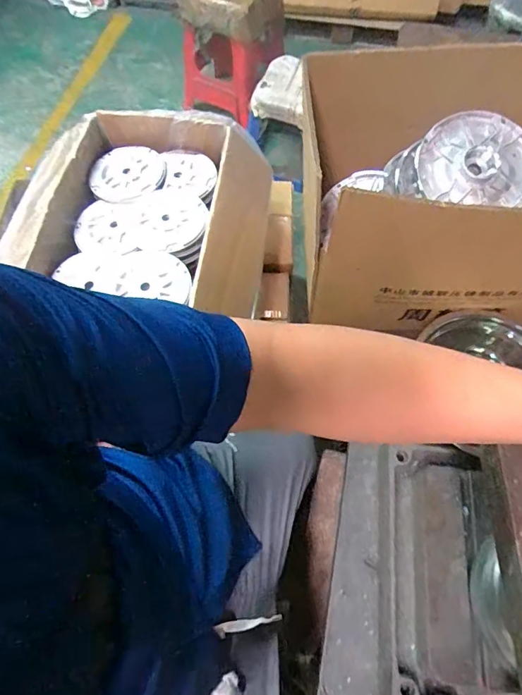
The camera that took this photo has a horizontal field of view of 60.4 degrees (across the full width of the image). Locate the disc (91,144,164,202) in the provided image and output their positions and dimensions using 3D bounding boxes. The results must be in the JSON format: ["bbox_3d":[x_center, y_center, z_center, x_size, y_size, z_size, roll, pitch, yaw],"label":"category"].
[{"bbox_3d":[-0.248,-0.323,0.833,0.133,0.021,0.116,-15,65,-8],"label":"disc"}]

